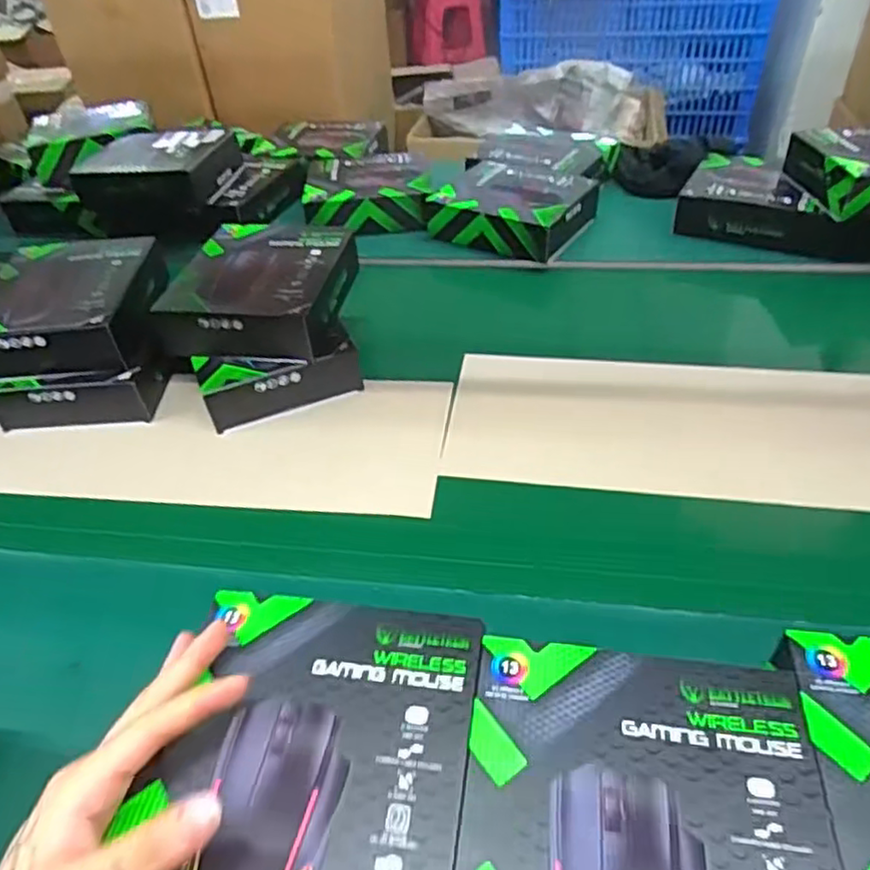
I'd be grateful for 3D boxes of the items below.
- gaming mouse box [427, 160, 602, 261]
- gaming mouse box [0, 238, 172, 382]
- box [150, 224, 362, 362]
[{"bbox_3d":[0.106,-0.313,0.902,0.186,0.061,0.158,25,52,27],"label":"gaming mouse box"},{"bbox_3d":[-0.383,-0.141,0.703,0.163,0.056,0.183,-4,44,1],"label":"gaming mouse box"},{"bbox_3d":[-0.179,-0.156,0.704,0.161,0.055,0.183,4,45,9],"label":"box"}]

